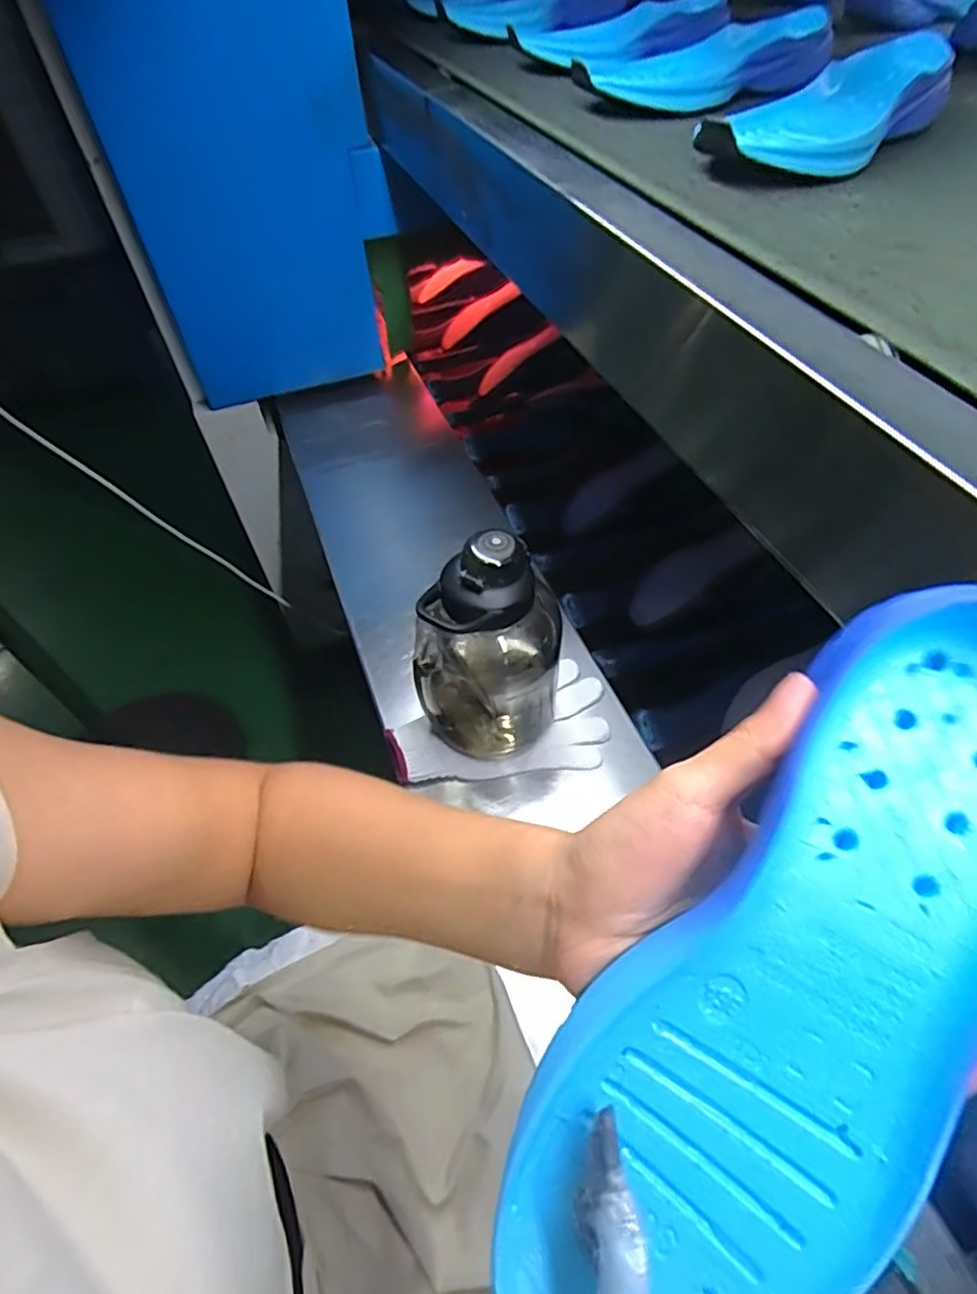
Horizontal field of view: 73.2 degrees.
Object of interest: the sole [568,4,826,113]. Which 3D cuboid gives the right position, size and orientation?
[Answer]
[{"bbox_3d":[0.188,-0.534,0.598,0.242,0.034,0.096,-11,52,-3],"label":"sole"}]

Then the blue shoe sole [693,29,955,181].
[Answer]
[{"bbox_3d":[0.247,-0.391,0.482,0.232,0.038,0.089,-40,59,-23],"label":"blue shoe sole"}]

